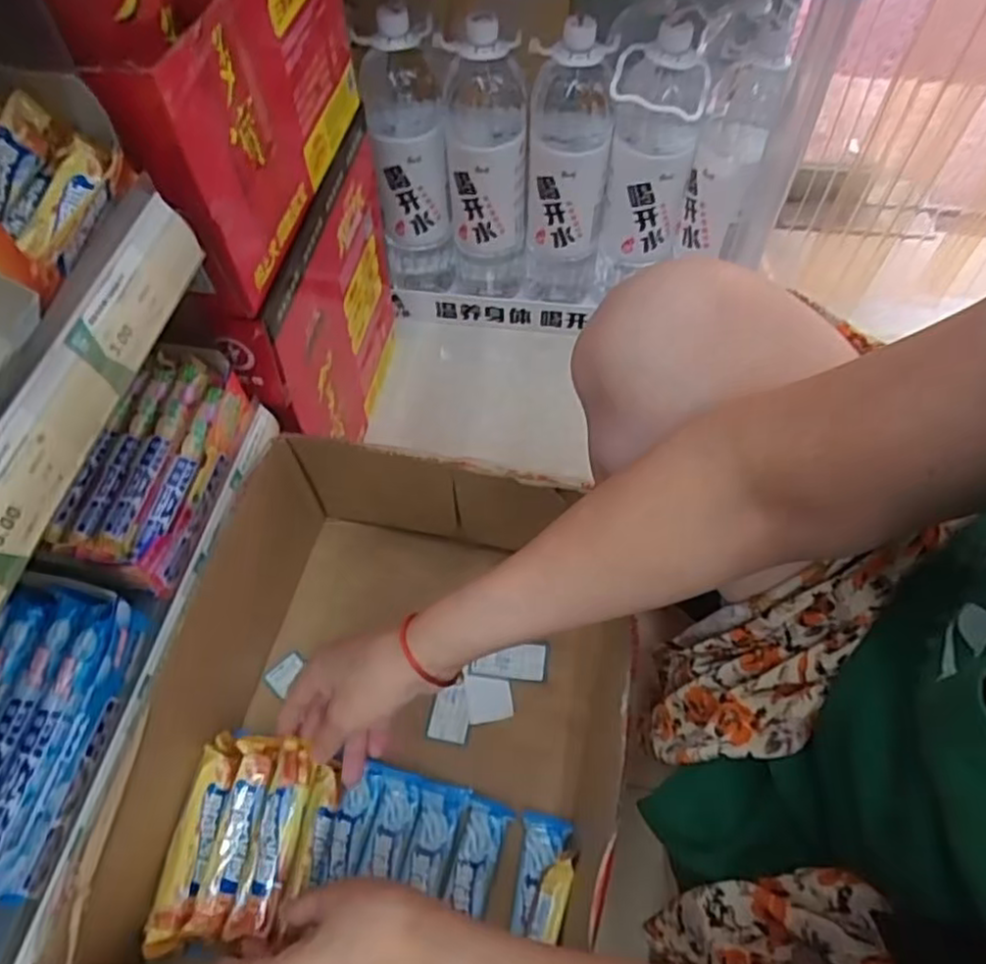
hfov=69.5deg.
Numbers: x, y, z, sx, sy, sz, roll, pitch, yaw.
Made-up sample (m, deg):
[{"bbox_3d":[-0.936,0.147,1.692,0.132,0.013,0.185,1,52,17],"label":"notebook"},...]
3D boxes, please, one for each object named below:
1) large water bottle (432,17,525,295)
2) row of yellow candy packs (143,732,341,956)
[{"bbox_3d":[-0.007,-0.342,0.794,0.084,0.310,0.092,-1,59,0],"label":"large water bottle"},{"bbox_3d":[-0.165,0.244,0.484,0.100,0.028,0.127,5,59,4],"label":"row of yellow candy packs"}]

